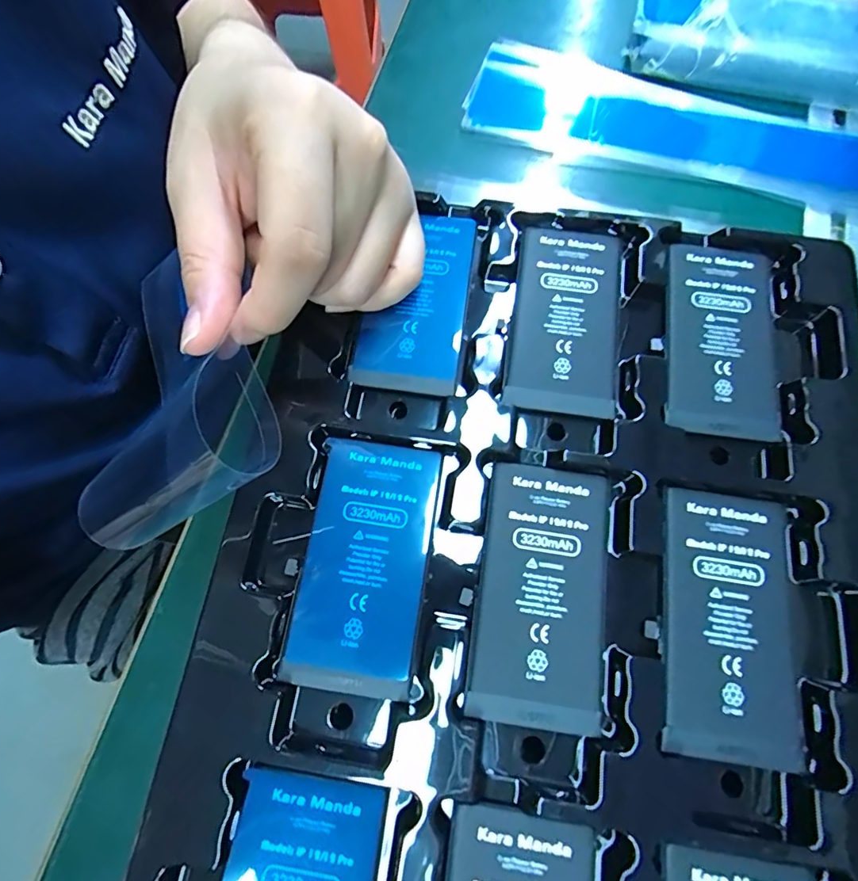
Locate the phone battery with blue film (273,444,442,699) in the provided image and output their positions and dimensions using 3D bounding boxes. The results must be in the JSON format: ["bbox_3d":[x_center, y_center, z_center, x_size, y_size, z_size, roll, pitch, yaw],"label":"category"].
[{"bbox_3d":[-0.023,0.042,0.165,0.043,0.006,0.083,8,73,2],"label":"phone battery with blue film"}]

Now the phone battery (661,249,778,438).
[{"bbox_3d":[0.118,-0.042,0.188,0.044,0.007,0.081,11,73,2],"label":"phone battery"}]

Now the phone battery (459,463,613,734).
[{"bbox_3d":[0.039,0.051,0.161,0.043,0.006,0.083,9,73,2],"label":"phone battery"}]

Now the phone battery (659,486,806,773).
[{"bbox_3d":[0.101,0.061,0.157,0.046,0.007,0.083,8,73,1],"label":"phone battery"}]

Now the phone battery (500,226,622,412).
[{"bbox_3d":[0.057,-0.050,0.192,0.043,0.008,0.081,10,73,2],"label":"phone battery"}]

